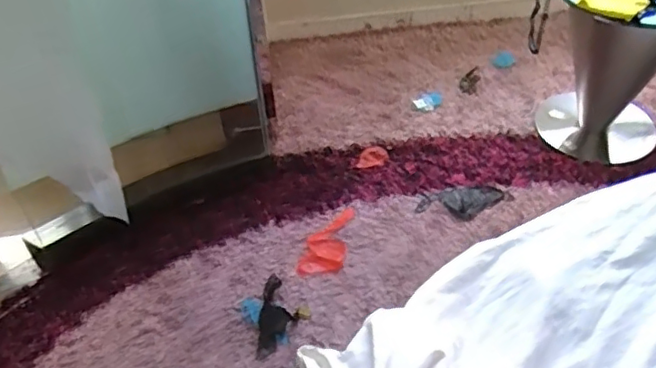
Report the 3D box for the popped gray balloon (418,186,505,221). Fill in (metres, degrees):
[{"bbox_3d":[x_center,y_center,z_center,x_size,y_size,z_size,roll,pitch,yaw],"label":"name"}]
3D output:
[{"bbox_3d":[0.402,0.059,1.790,0.262,0.017,0.119,-7,44,-4],"label":"popped gray balloon"}]

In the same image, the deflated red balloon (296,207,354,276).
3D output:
[{"bbox_3d":[0.005,0.162,1.712,0.117,0.015,0.263,9,45,13],"label":"deflated red balloon"}]

